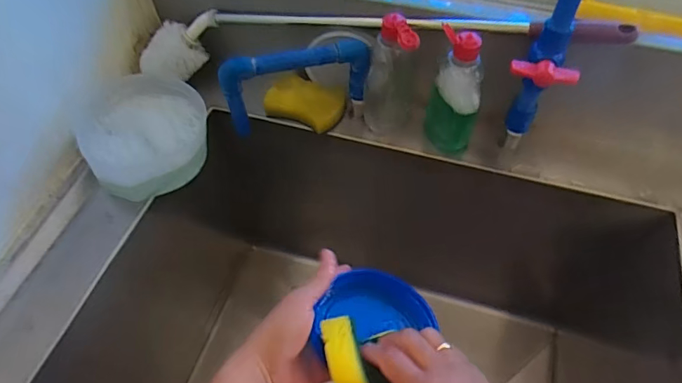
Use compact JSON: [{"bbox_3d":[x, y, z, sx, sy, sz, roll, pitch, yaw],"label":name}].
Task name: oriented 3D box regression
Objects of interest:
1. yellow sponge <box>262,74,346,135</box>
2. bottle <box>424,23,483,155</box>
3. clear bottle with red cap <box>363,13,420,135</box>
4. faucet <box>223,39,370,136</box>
[{"bbox_3d":[-0.047,-0.121,0.629,0.099,0.026,0.070,18,57,13],"label":"yellow sponge"},{"bbox_3d":[0.135,-0.113,0.550,0.064,0.162,0.045,16,56,11],"label":"bottle"},{"bbox_3d":[0.063,-0.139,0.575,0.058,0.165,0.051,8,55,6],"label":"clear bottle with red cap"},{"bbox_3d":[-0.053,-0.130,0.575,0.175,0.102,0.031,-8,55,-5],"label":"faucet"}]

